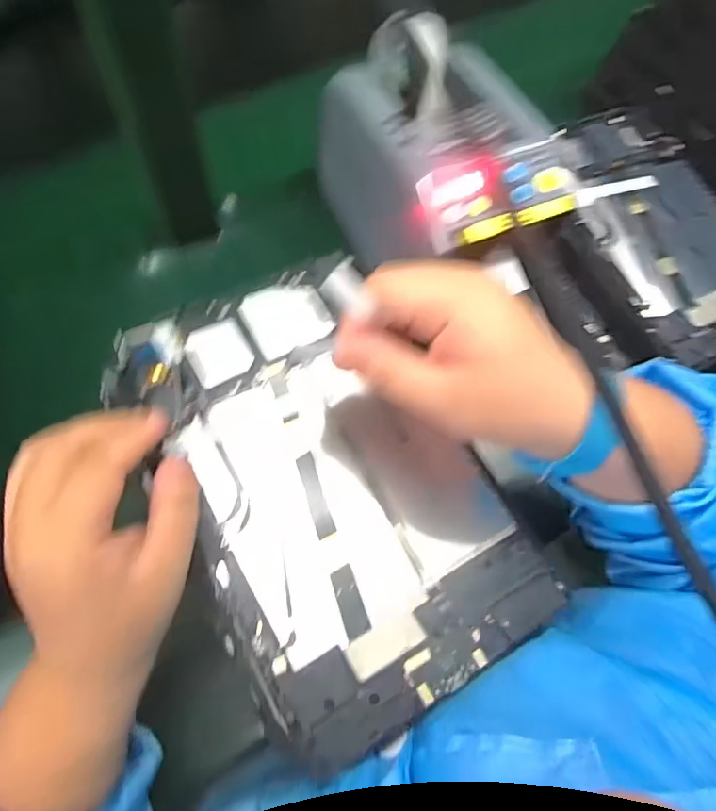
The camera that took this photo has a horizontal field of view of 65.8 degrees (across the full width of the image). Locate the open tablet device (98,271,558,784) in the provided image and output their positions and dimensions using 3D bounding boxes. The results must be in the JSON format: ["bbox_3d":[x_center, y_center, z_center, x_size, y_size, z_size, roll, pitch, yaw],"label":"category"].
[{"bbox_3d":[-0.018,0.035,0.286,0.149,0.015,0.230,-29,71,-15],"label":"open tablet device"}]

